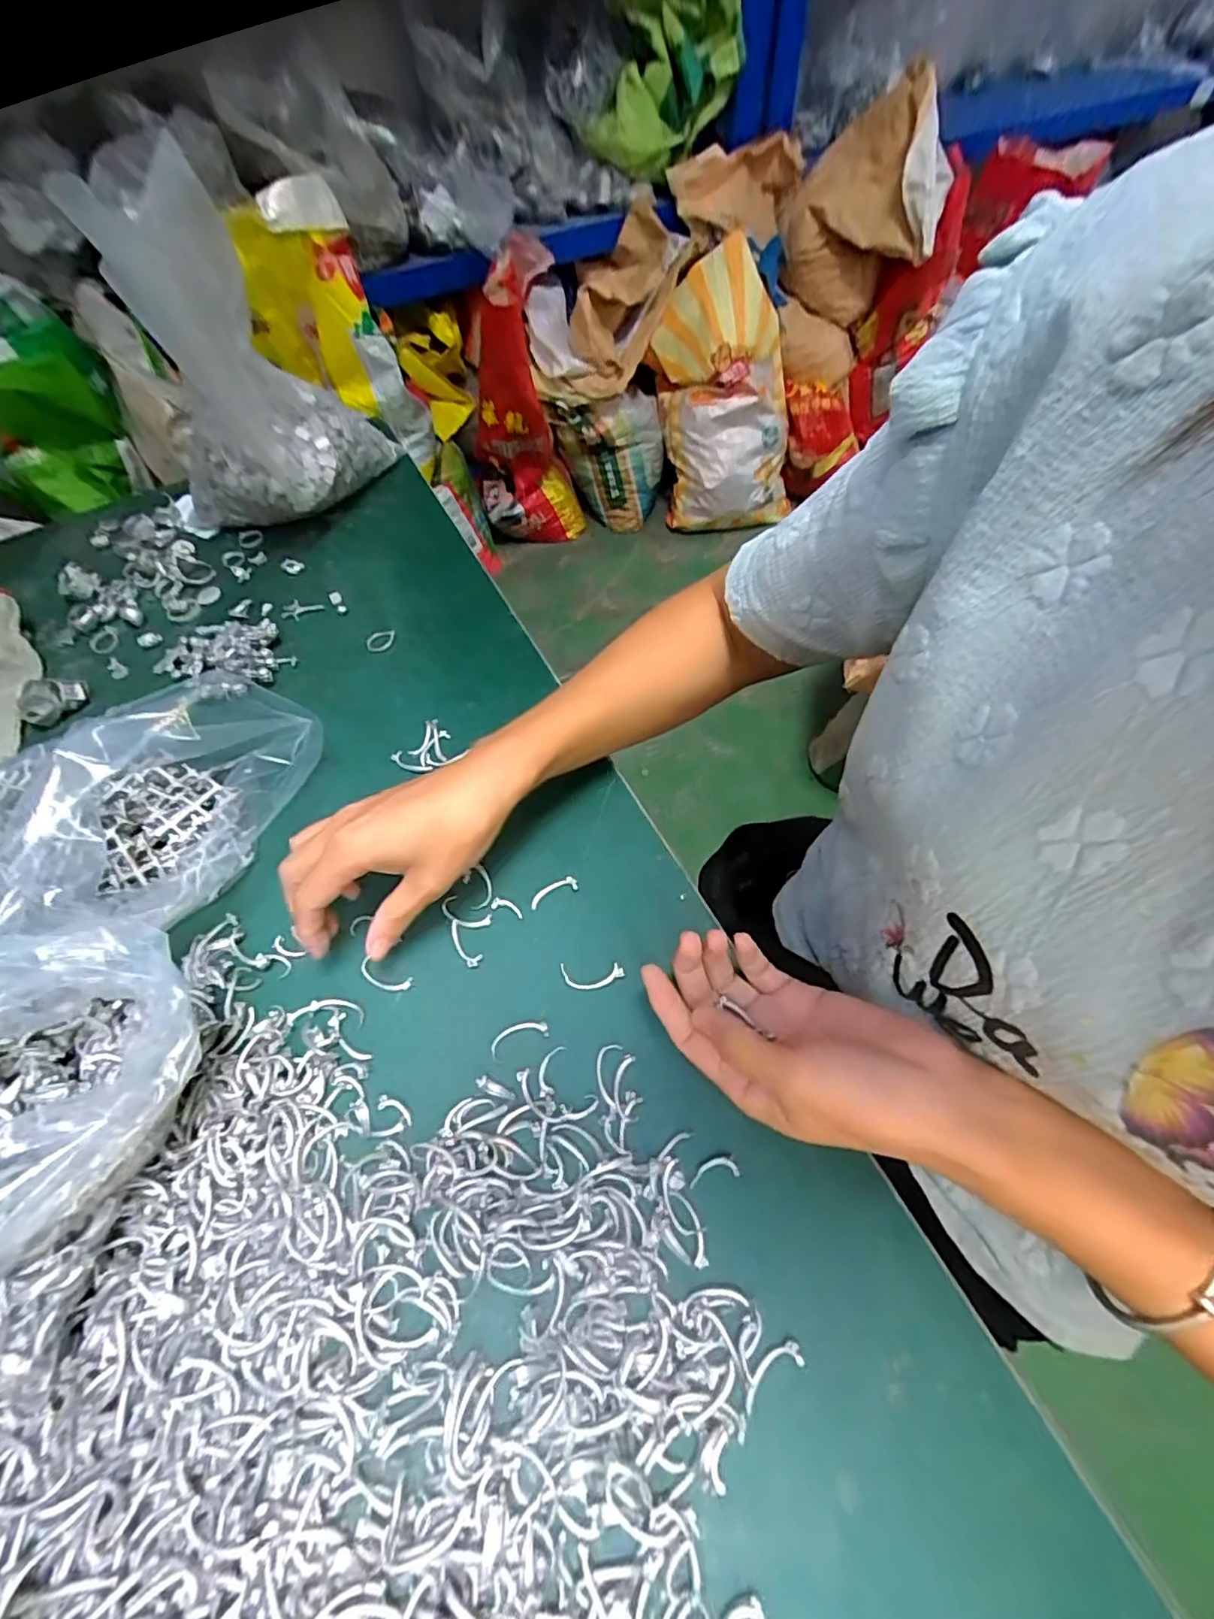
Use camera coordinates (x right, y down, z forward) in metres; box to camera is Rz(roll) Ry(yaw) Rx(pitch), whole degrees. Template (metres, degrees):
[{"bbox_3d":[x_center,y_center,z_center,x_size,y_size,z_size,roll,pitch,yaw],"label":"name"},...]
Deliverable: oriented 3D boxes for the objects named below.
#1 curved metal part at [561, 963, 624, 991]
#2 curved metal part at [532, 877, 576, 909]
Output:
[{"bbox_3d":[-0.008,0.091,0.318,0.034,0.004,0.014,-2,60,1],"label":"curved metal part"},{"bbox_3d":[-0.032,0.048,0.343,0.029,0.004,0.009,-25,62,-11],"label":"curved metal part"}]

